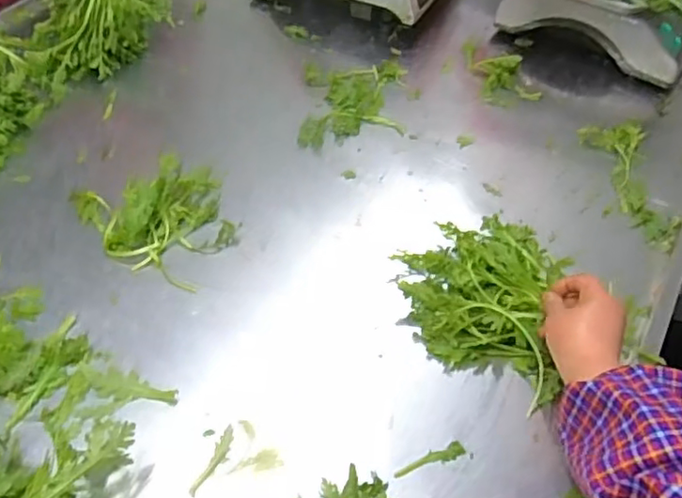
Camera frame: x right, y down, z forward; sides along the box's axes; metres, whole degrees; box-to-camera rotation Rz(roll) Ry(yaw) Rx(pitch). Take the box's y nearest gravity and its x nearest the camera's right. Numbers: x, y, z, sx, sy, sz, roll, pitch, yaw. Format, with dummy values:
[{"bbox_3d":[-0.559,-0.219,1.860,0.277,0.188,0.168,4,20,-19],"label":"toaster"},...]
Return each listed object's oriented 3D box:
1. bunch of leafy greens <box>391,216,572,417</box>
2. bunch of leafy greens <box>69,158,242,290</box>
[{"bbox_3d":[0.153,0.036,0.663,0.174,0.052,0.215,16,52,10],"label":"bunch of leafy greens"},{"bbox_3d":[-0.202,-0.047,0.702,0.157,0.051,0.193,-32,59,-25],"label":"bunch of leafy greens"}]

